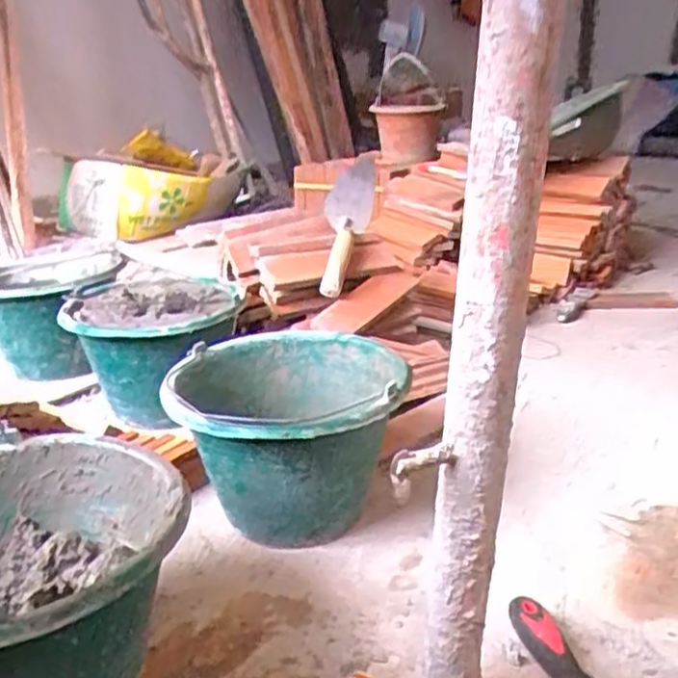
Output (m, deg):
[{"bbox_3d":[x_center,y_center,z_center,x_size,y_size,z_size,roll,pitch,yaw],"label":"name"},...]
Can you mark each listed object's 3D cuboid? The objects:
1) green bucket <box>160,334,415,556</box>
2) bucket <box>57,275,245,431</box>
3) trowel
[{"bbox_3d":[-0.057,0.116,0.826,0.241,0.183,0.270,1,20,6],"label":"green bucket"},{"bbox_3d":[-0.271,0.012,1.089,0.258,0.157,0.278,-1,20,0],"label":"bucket"},{"bbox_3d":[0.006,-0.193,1.235,0.078,0.084,0.288,5,57,16],"label":"trowel"}]

